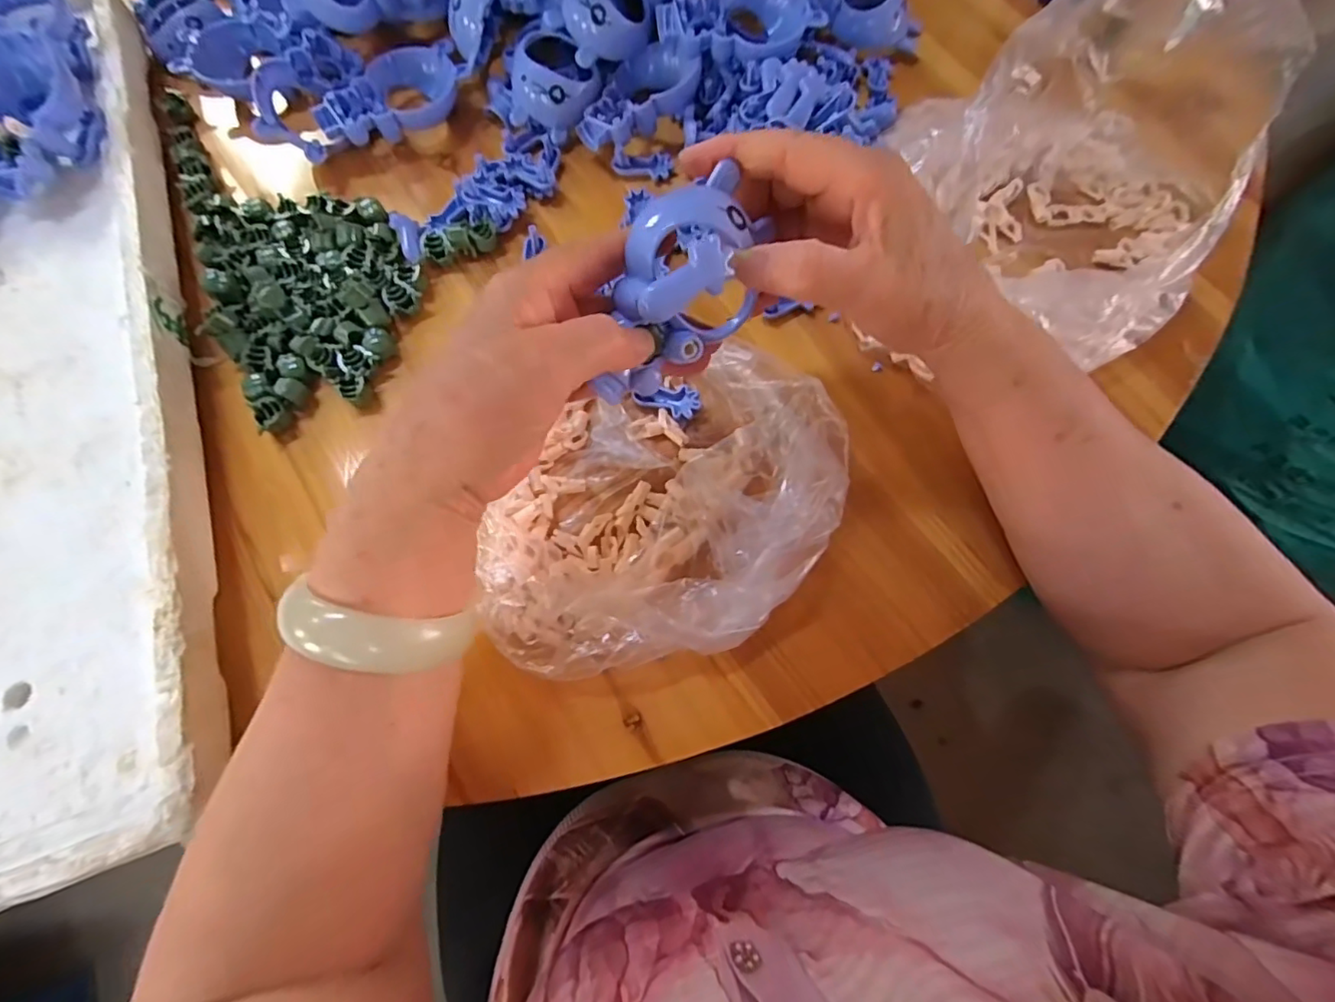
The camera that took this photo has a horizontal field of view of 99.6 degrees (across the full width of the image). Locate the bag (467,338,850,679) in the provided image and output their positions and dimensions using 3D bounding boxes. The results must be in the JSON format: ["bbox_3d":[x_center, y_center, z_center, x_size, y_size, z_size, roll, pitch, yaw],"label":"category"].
[{"bbox_3d":[-0.002,0.002,0.294,0.193,0.034,0.144,-15,74,-3],"label":"bag"}]

